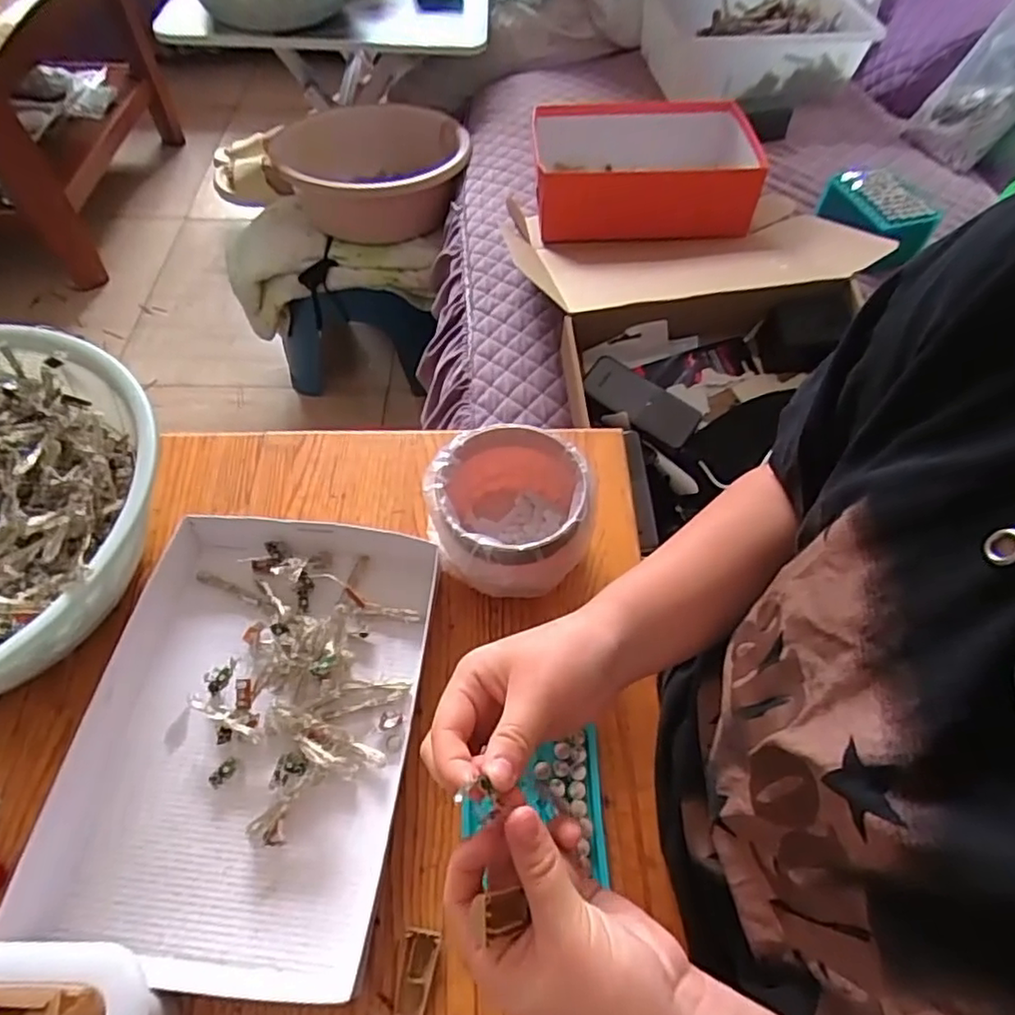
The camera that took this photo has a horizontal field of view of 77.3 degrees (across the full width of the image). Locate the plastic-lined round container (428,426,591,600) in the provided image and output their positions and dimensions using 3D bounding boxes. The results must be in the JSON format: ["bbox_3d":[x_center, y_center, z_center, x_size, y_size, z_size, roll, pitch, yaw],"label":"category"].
[{"bbox_3d":[0.001,0.008,0.509,0.121,0.081,0.126,1,57,-1],"label":"plastic-lined round container"}]

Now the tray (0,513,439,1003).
[{"bbox_3d":[-0.180,0.148,0.448,0.221,0.036,0.305,6,57,3],"label":"tray"}]

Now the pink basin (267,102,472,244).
[{"bbox_3d":[-0.237,-0.593,1.134,0.314,0.118,0.314,1,57,-1],"label":"pink basin"}]

